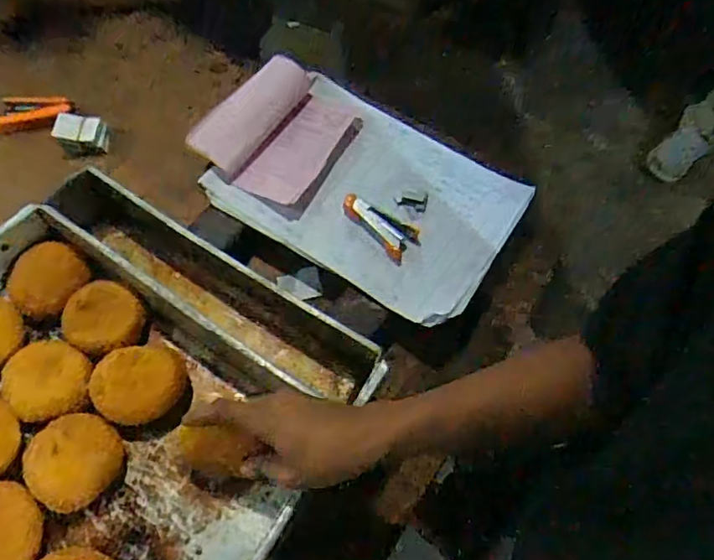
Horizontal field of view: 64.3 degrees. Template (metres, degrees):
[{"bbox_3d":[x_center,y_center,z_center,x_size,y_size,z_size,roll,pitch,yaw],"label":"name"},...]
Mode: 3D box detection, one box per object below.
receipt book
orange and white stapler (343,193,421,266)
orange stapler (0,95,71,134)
[{"bbox_3d":[-0.092,-0.178,0.689,0.152,0.027,0.161,39,75,-3],"label":"receipt book"},{"bbox_3d":[0.027,-0.066,0.647,0.094,0.013,0.043,42,73,17],"label":"orange and white stapler"},{"bbox_3d":[-0.432,-0.222,0.760,0.095,0.021,0.053,4,66,2],"label":"orange stapler"}]

